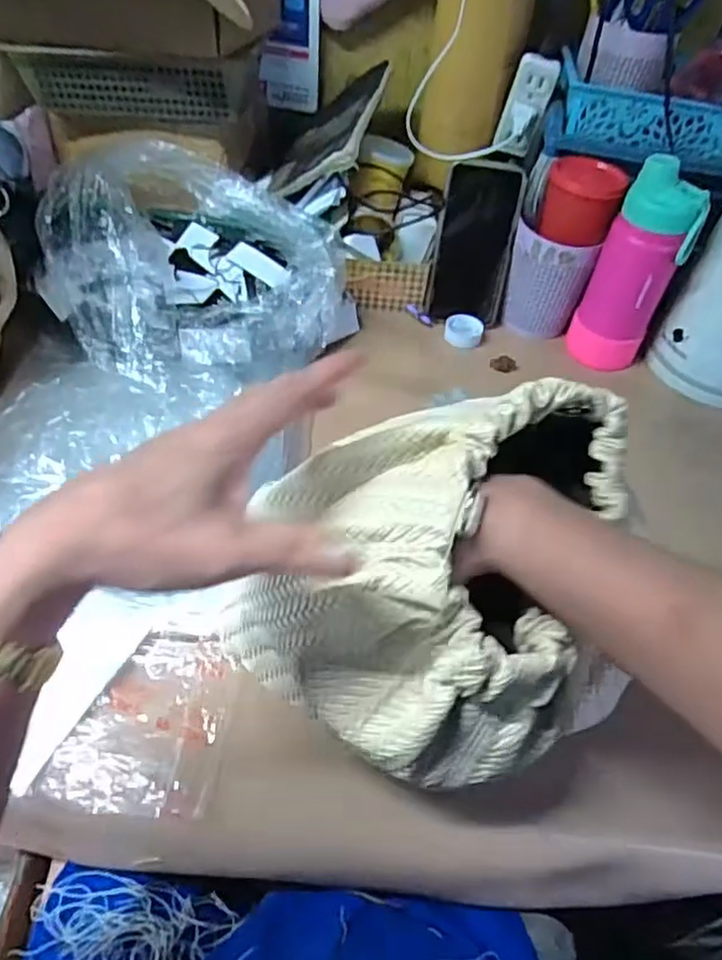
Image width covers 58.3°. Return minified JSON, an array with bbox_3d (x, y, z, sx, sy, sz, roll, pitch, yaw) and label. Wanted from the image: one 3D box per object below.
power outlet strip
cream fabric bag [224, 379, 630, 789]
[{"bbox_3d":[0.178,-0.402,0.697,0.046,0.091,0.024,16,49,7],"label":"power outlet strip"},{"bbox_3d":[0.027,0.049,0.321,0.186,0.145,0.140,7,49,0],"label":"cream fabric bag"}]

